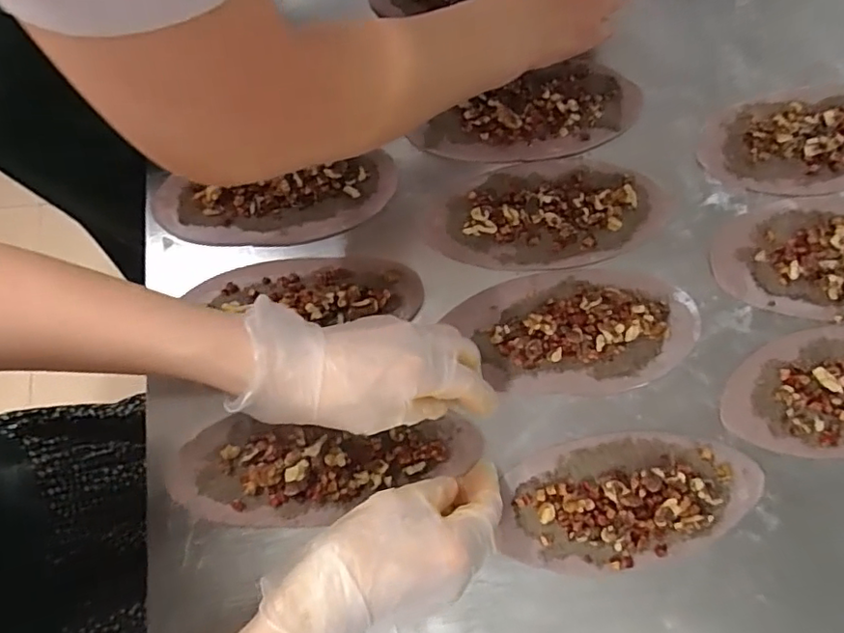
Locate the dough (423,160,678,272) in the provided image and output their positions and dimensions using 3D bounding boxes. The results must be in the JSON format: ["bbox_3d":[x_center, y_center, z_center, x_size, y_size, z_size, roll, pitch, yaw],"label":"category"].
[{"bbox_3d":[0.099,-0.082,0.432,0.186,0.016,0.087,-8,79,-2],"label":"dough"}]

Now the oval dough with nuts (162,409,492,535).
[{"bbox_3d":[-0.069,0.107,0.398,0.219,0.021,0.075,-7,79,0],"label":"oval dough with nuts"}]

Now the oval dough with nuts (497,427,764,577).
[{"bbox_3d":[0.144,0.127,0.390,0.179,0.019,0.087,-11,79,-3],"label":"oval dough with nuts"}]

